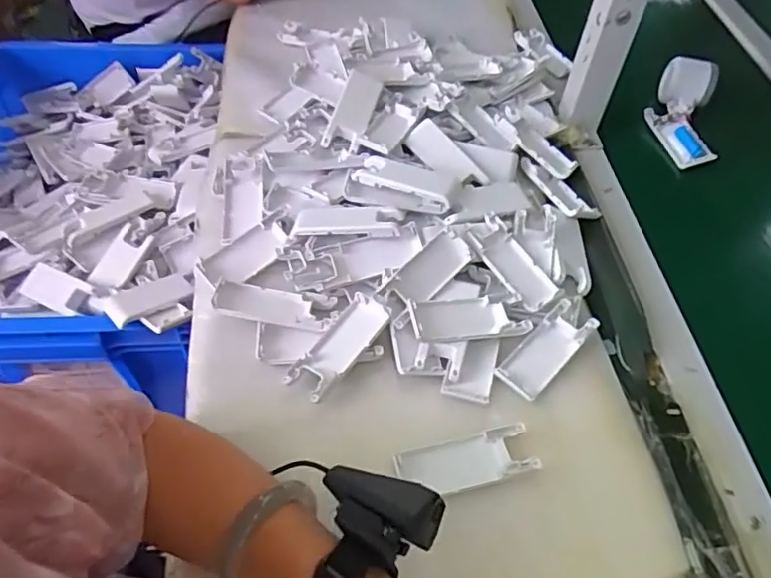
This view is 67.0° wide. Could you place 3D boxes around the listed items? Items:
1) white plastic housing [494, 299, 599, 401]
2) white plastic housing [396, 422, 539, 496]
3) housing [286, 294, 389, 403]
[{"bbox_3d":[0.137,0.051,0.499,0.040,0.013,0.102,39,59,22],"label":"white plastic housing"},{"bbox_3d":[0.060,0.128,0.432,0.101,0.009,0.037,-10,54,-12],"label":"white plastic housing"},{"bbox_3d":[-0.037,0.047,0.485,0.038,0.022,0.102,31,56,18],"label":"housing"}]

